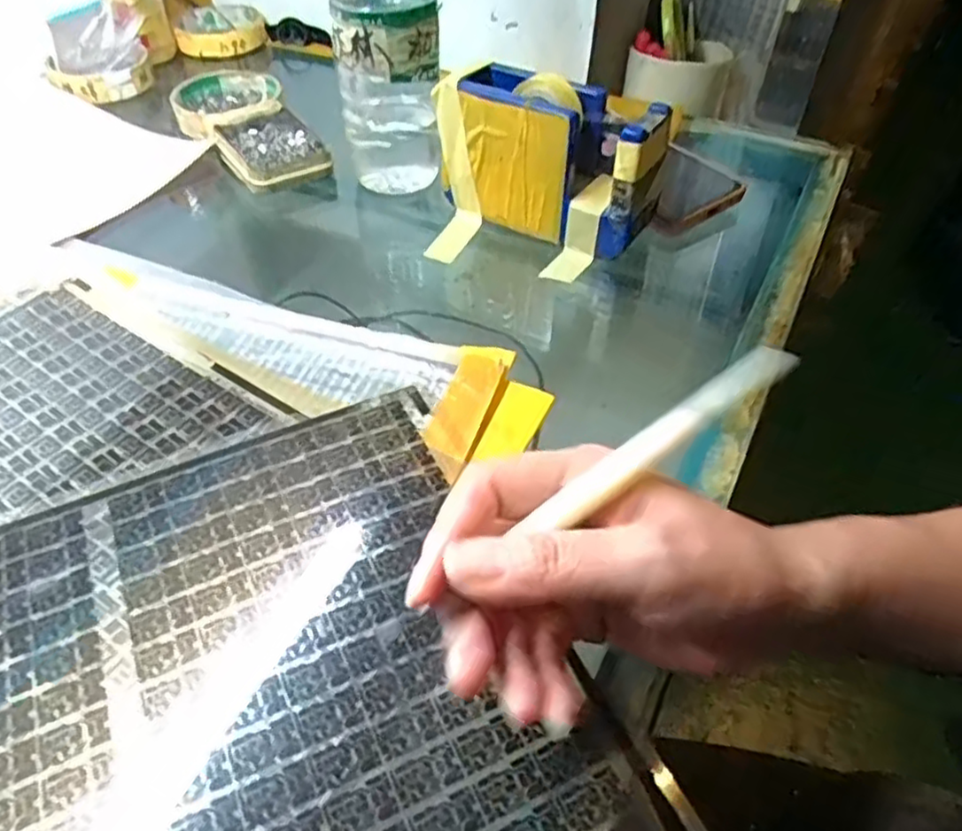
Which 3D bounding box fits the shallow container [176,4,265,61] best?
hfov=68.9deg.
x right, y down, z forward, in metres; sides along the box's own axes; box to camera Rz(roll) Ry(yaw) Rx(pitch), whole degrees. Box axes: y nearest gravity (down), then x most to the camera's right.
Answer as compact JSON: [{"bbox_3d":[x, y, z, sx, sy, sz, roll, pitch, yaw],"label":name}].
[{"bbox_3d":[-0.255,-0.379,0.690,0.083,0.021,0.097,-13,47,-11],"label":"shallow container"}]

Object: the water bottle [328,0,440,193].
[{"bbox_3d":[-0.059,-0.251,0.419,0.065,0.210,0.071,-6,48,-5],"label":"water bottle"}]

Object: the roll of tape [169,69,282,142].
[{"bbox_3d":[-0.201,-0.249,0.557,0.083,0.016,0.091,-23,51,-19],"label":"roll of tape"}]

